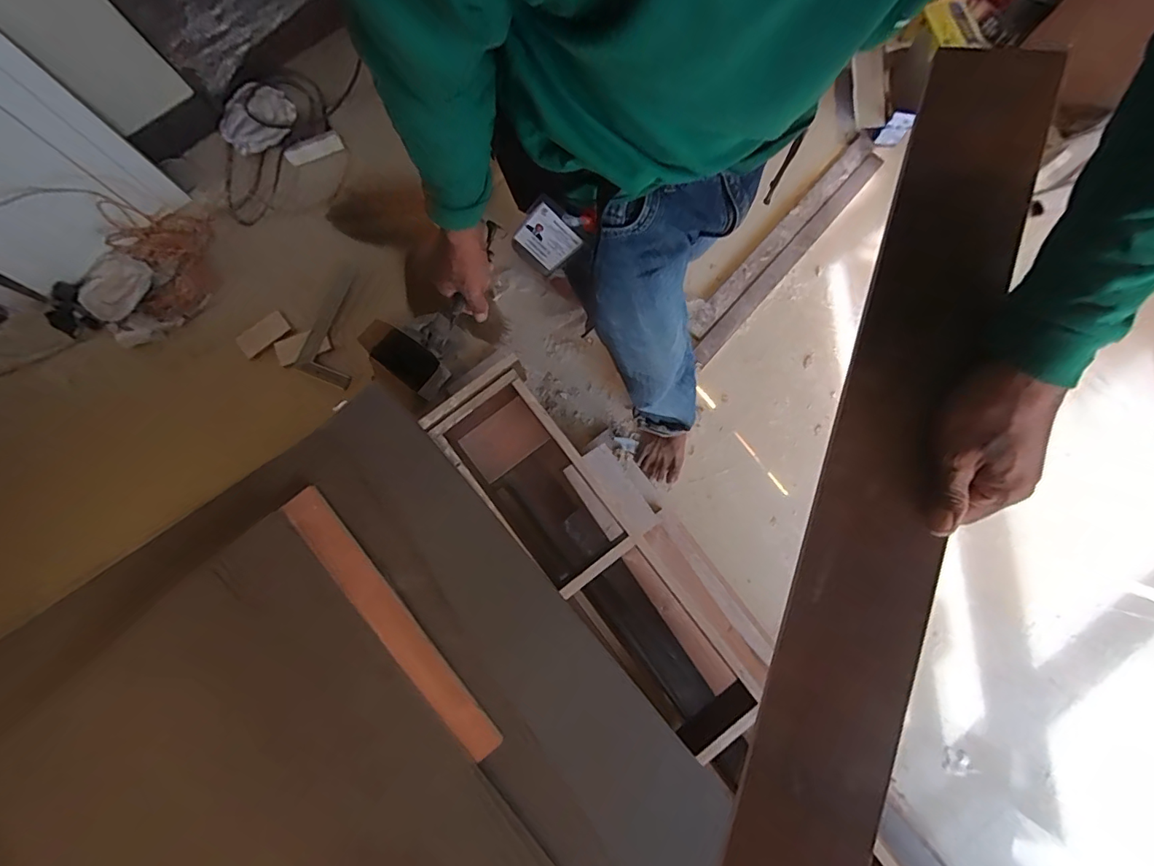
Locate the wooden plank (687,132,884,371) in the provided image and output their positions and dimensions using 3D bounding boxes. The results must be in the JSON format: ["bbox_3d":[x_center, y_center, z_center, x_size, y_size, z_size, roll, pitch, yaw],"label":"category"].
[{"bbox_3d":[0.514,-0.465,1.243,0.109,0.021,0.703,42,86,0],"label":"wooden plank"}]

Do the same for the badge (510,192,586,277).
[{"bbox_3d":[-0.036,-0.215,0.548,0.063,0.109,0.005,38,69,-18],"label":"badge"}]

